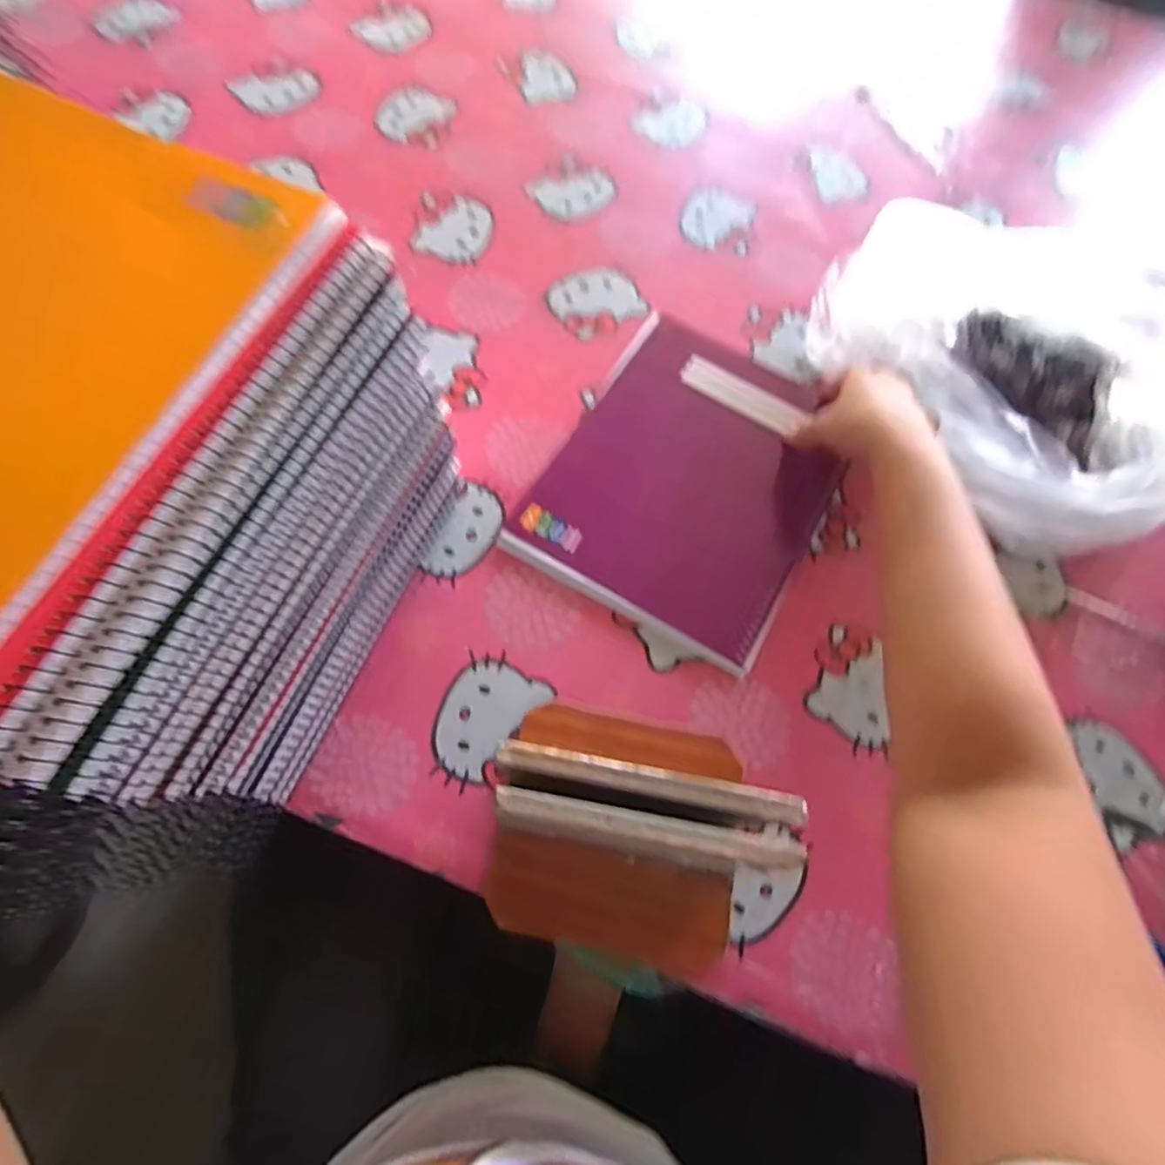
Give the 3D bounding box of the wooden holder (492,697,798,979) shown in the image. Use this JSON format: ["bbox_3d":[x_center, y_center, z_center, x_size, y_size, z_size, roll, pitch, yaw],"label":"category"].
[{"bbox_3d":[0.026,0.135,0.351,0.143,0.117,0.136,14,67,0],"label":"wooden holder"}]

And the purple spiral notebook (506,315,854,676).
[{"bbox_3d":[0.087,-0.085,0.501,0.198,0.019,0.256,29,71,8],"label":"purple spiral notebook"}]

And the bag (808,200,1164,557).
[{"bbox_3d":[0.369,-0.205,0.528,0.266,0.094,0.333,-35,75,-17],"label":"bag"}]

